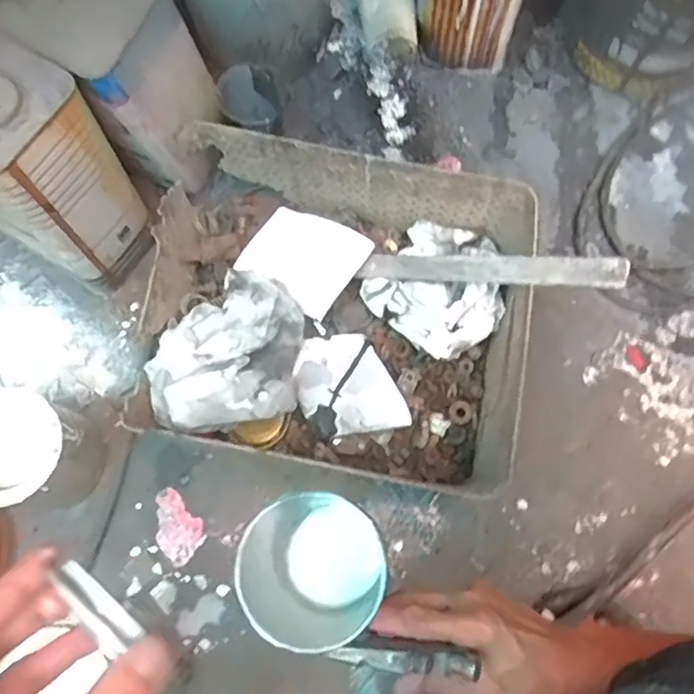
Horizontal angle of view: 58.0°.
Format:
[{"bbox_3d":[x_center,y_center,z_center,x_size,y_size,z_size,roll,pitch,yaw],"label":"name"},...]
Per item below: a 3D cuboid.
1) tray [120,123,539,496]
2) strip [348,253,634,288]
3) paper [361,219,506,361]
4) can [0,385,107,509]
[{"bbox_3d":[-0.017,-0.034,0.622,0.361,0.125,0.287,10,75,7],"label":"tray"},{"bbox_3d":[0.123,-0.072,0.578,0.250,0.008,0.024,6,92,32],"label":"strip"},{"bbox_3d":[0.100,-0.067,0.632,0.132,0.056,0.144,37,73,13],"label":"paper"},{"bbox_3d":[-0.298,0.100,0.594,0.093,0.116,0.094,0,69,0],"label":"can"}]

